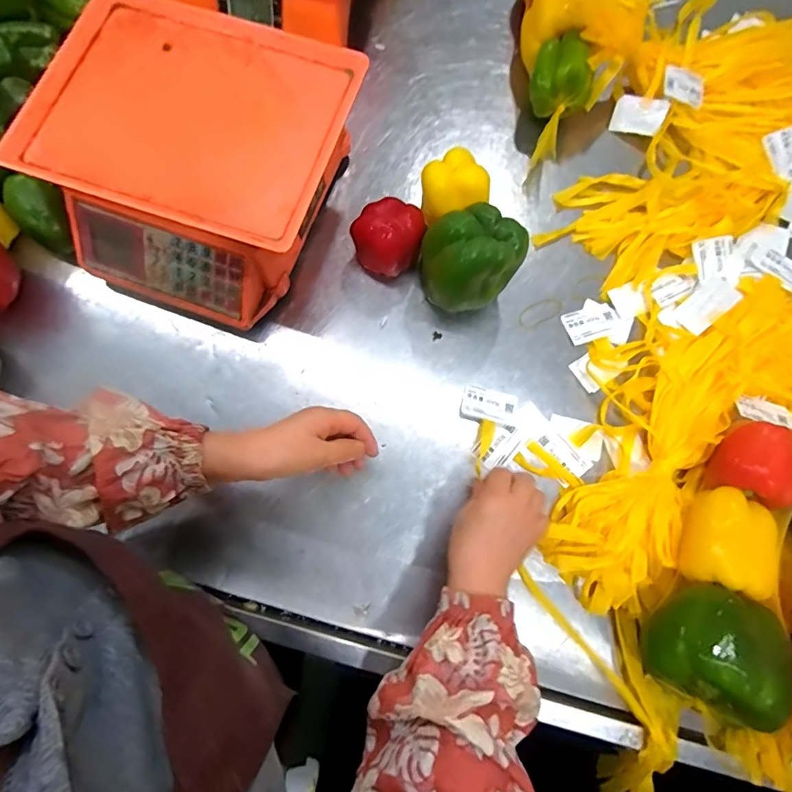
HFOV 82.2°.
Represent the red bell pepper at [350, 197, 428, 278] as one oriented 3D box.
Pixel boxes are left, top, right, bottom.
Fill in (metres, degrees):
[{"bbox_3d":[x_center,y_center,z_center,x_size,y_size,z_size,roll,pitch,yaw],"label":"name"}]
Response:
[{"bbox_3d":[-0.008,-0.178,0.517,0.076,0.074,0.070,0,78,-1],"label":"red bell pepper"}]

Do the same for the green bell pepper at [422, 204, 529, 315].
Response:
[{"bbox_3d":[0.077,-0.138,0.492,0.097,0.116,0.089,0,78,-1],"label":"green bell pepper"}]

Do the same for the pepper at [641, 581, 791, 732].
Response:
[{"bbox_3d":[0.286,0.223,0.402,0.089,0.077,0.100,29,79,5],"label":"pepper"}]

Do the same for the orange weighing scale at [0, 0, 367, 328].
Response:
[{"bbox_3d":[-0.211,-0.244,0.501,0.289,0.130,0.286,19,78,3],"label":"orange weighing scale"}]

